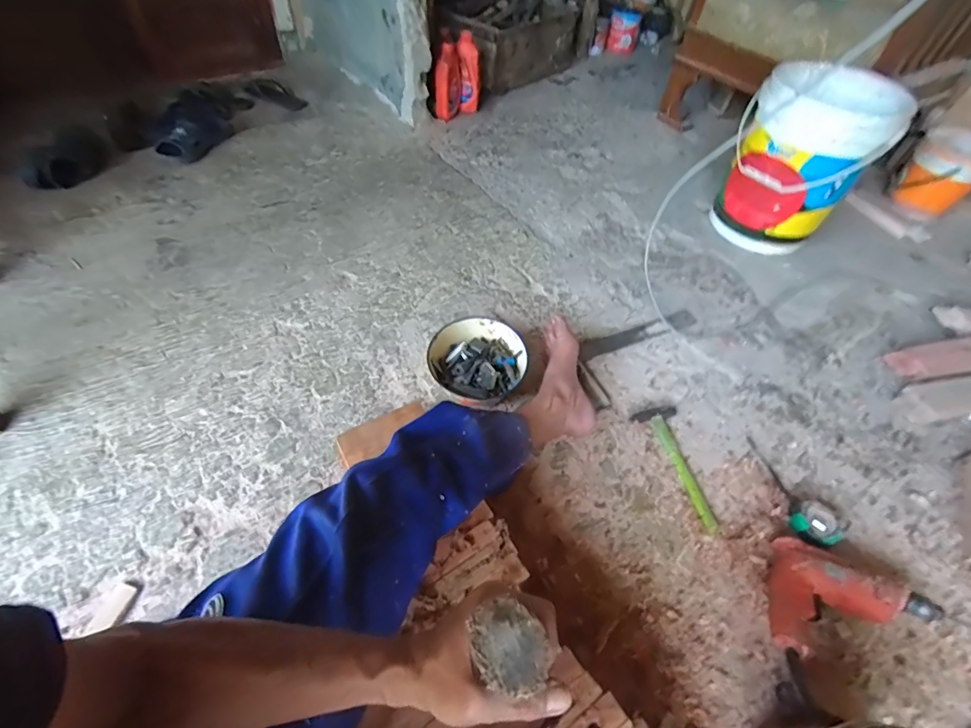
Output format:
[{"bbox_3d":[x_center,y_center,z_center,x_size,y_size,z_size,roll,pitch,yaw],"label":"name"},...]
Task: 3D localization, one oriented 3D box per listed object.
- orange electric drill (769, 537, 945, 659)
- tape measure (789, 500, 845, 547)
[{"bbox_3d":[0.494,0.322,0.644,0.254,0.067,0.146,-9,53,-12],"label":"orange electric drill"},{"bbox_3d":[0.535,0.259,0.715,0.066,0.033,0.058,35,58,22],"label":"tape measure"}]

